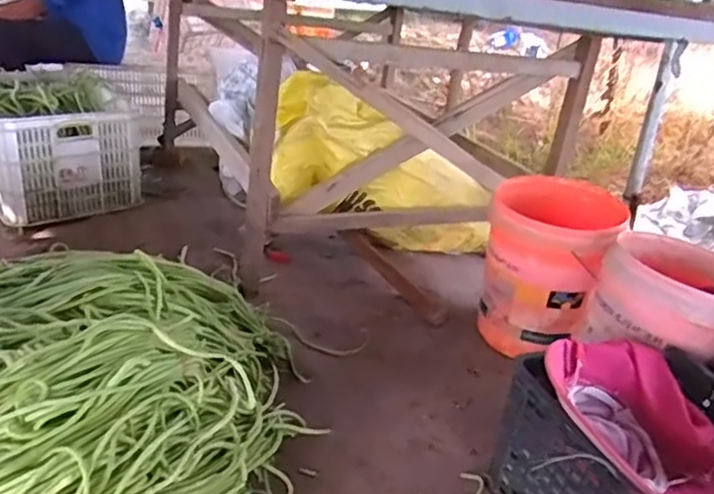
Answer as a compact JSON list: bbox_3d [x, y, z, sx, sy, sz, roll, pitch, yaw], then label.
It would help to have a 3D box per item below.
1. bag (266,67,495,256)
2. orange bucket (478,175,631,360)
[{"bbox_3d":[0.095,-0.186,1.893,0.829,0.315,0.256,29,14,-30],"label":"bag"},{"bbox_3d":[0.464,0.048,1.570,0.291,0.372,0.283,6,25,-3],"label":"orange bucket"}]

